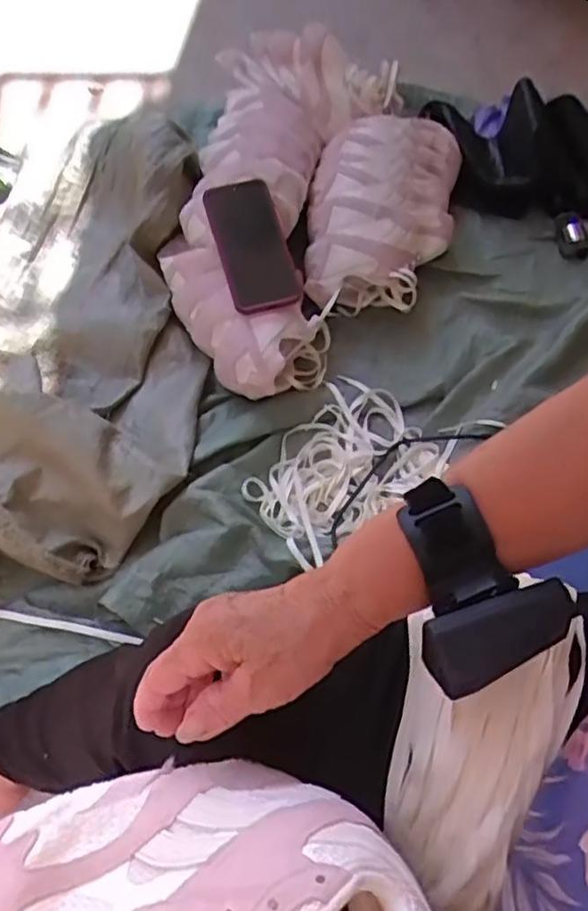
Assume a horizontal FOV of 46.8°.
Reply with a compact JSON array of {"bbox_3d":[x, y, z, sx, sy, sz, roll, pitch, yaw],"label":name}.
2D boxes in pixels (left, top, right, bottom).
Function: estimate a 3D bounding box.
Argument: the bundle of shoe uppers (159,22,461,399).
[{"bbox_3d":[0.026,-0.340,0.942,0.363,0.156,0.573,16,62,6],"label":"bundle of shoe uppers"}]

